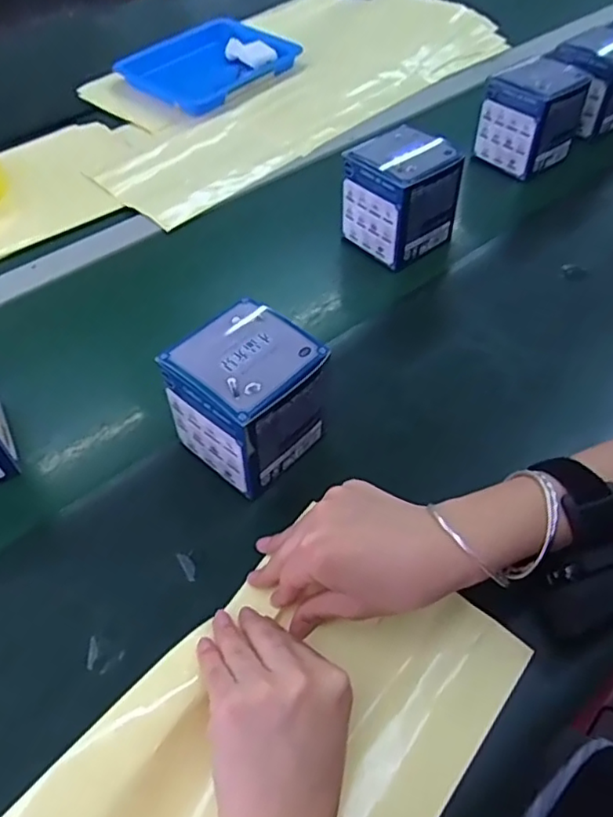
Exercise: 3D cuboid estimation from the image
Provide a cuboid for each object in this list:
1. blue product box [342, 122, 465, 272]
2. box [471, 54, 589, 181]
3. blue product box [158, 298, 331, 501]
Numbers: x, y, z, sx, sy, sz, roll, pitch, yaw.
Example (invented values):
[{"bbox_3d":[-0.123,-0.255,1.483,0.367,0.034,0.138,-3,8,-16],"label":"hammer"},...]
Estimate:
[{"bbox_3d":[0.086,-0.208,0.582,0.082,0.095,0.089,-34,57,-21],"label":"blue product box"},{"bbox_3d":[0.247,-0.324,0.674,0.087,0.091,0.081,-31,56,-19],"label":"box"},{"bbox_3d":[-0.037,-0.005,0.418,0.081,0.096,0.083,33,61,26],"label":"blue product box"}]

